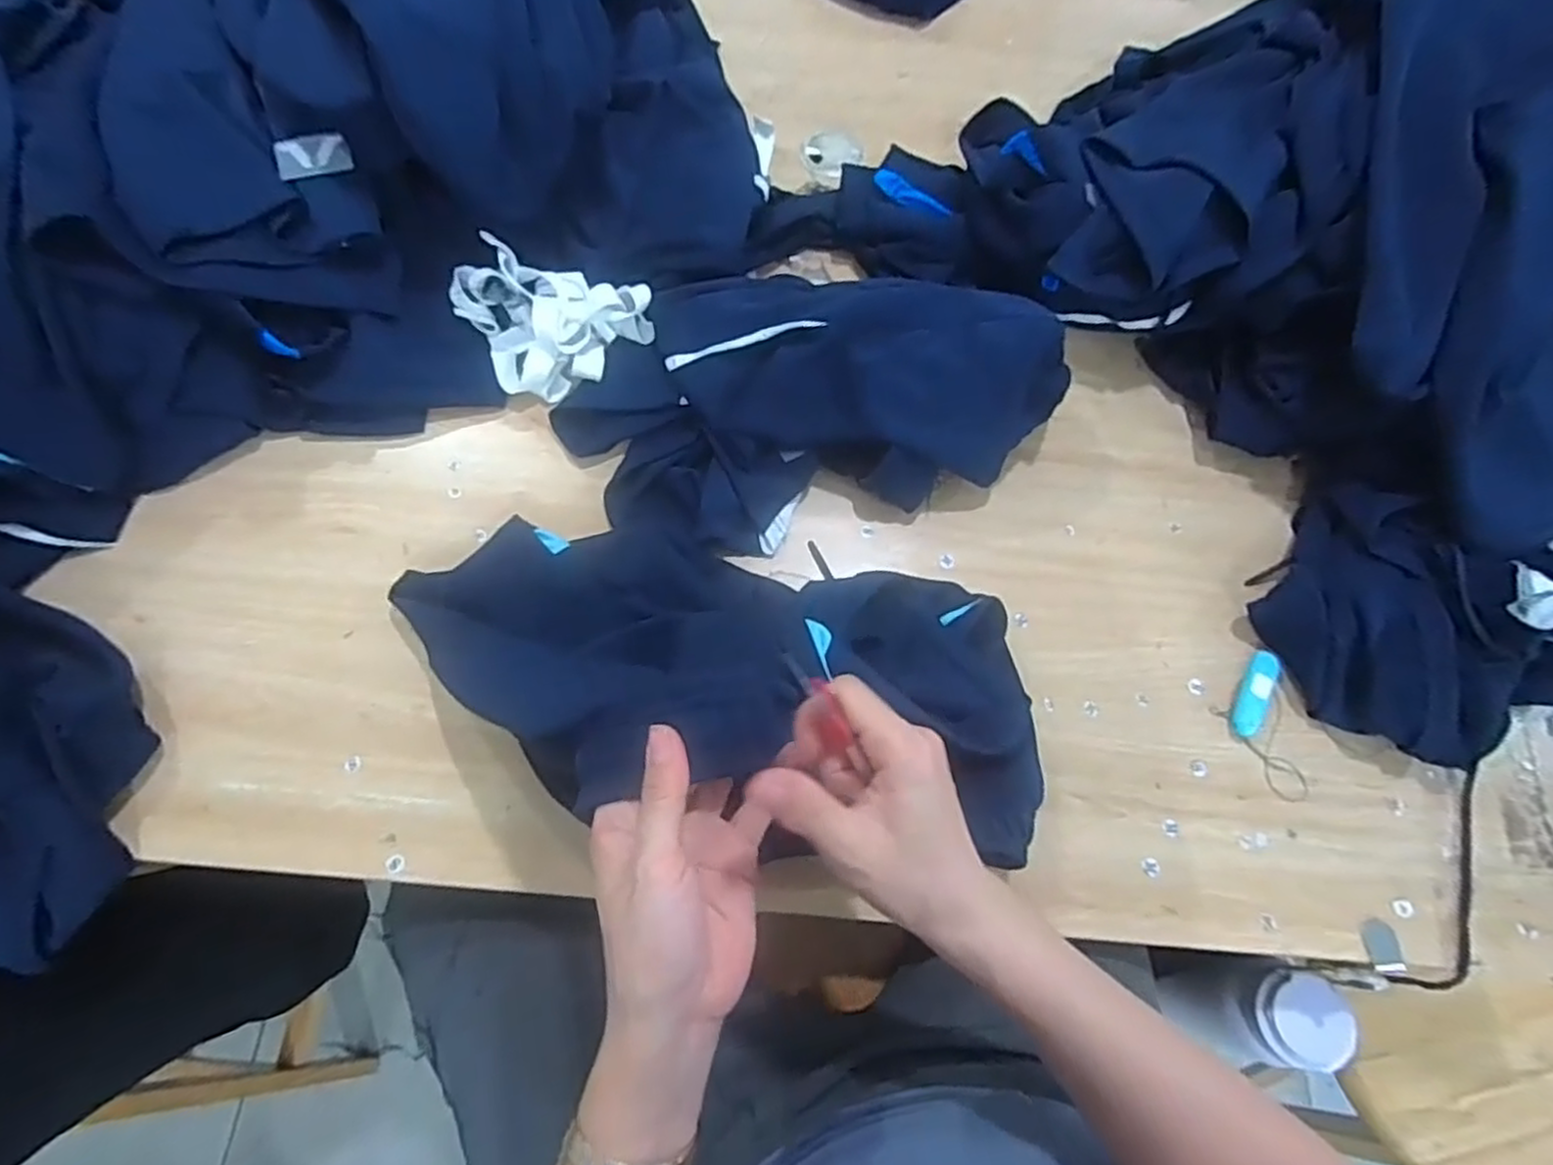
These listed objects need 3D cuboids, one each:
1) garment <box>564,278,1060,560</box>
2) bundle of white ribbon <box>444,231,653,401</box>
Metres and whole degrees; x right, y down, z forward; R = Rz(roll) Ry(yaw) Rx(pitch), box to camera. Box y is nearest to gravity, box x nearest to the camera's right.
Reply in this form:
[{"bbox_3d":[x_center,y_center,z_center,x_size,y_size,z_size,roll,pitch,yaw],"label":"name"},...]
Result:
[{"bbox_3d":[0.018,-0.164,0.581,0.374,0.085,0.235,-16,70,-9],"label":"garment"},{"bbox_3d":[-0.186,-0.224,0.612,0.133,0.061,0.119,-41,76,-16],"label":"bundle of white ribbon"}]

